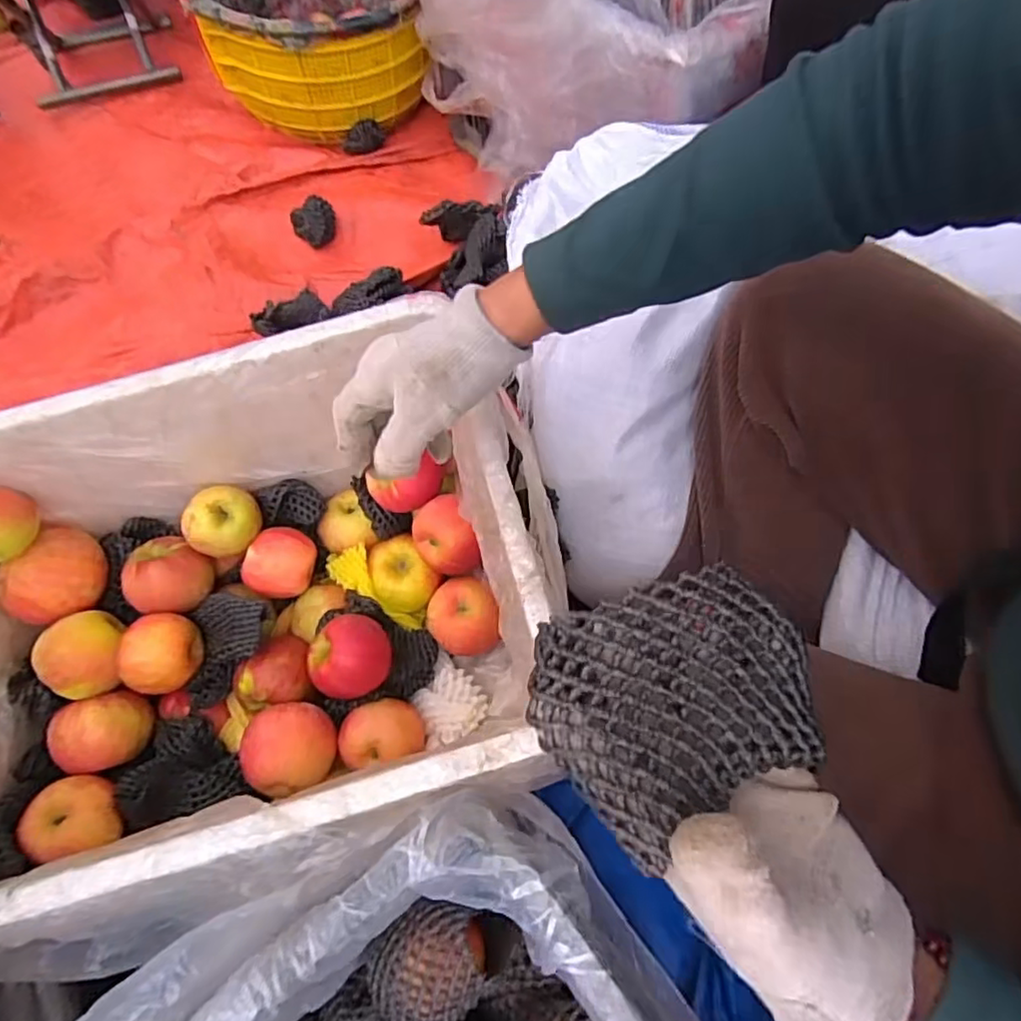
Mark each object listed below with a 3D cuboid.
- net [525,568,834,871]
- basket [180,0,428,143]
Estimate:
[{"bbox_3d":[0.067,0.071,0.248,0.110,0.019,0.089,-29,69,-10],"label":"net"},{"bbox_3d":[-0.306,-0.810,0.915,0.336,0.362,0.383,-12,67,-3],"label":"basket"}]

